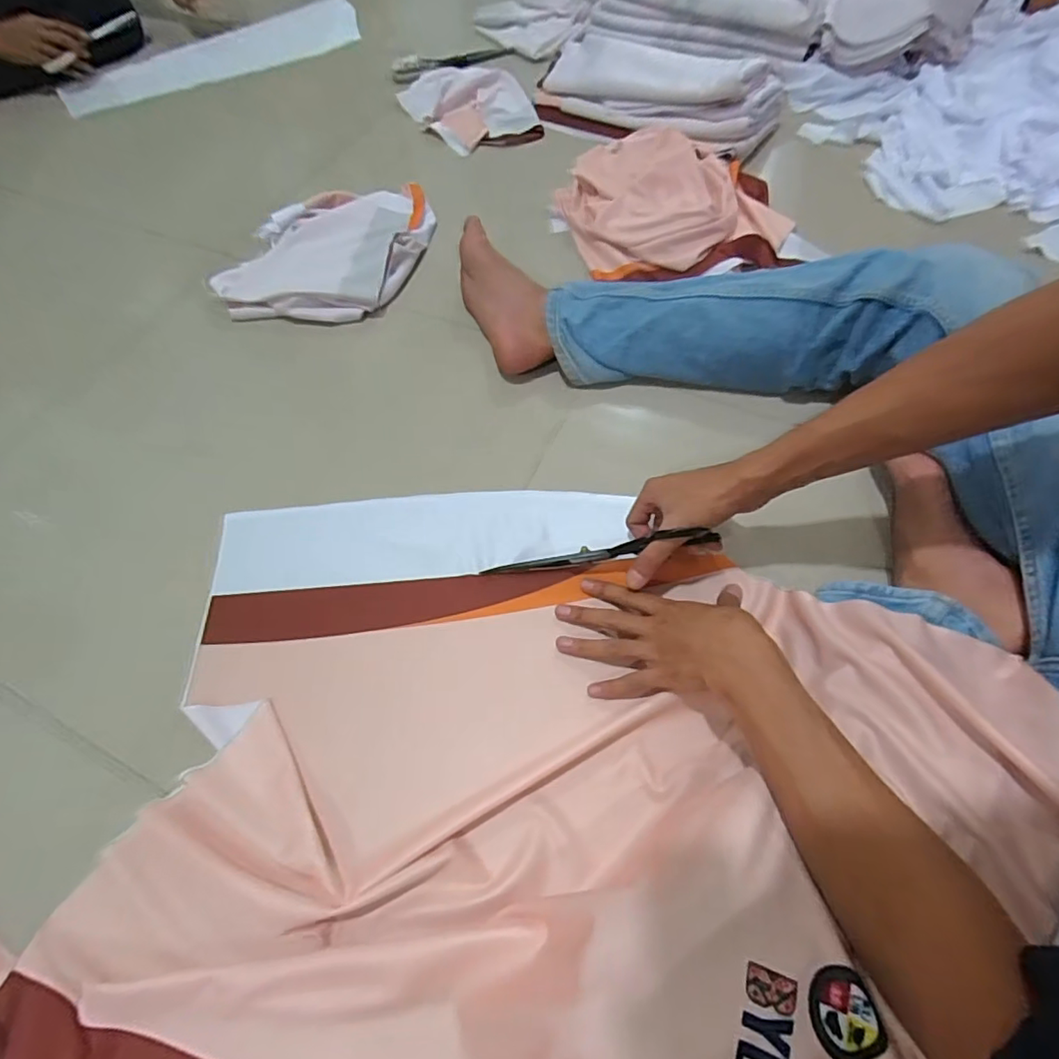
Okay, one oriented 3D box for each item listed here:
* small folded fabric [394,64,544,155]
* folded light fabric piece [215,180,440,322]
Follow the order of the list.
[{"bbox_3d":[-0.109,-0.769,1.004,0.191,0.029,0.256,-28,63,-11],"label":"small folded fabric"},{"bbox_3d":[-0.287,-0.414,0.806,0.262,0.039,0.296,9,62,9],"label":"folded light fabric piece"}]

